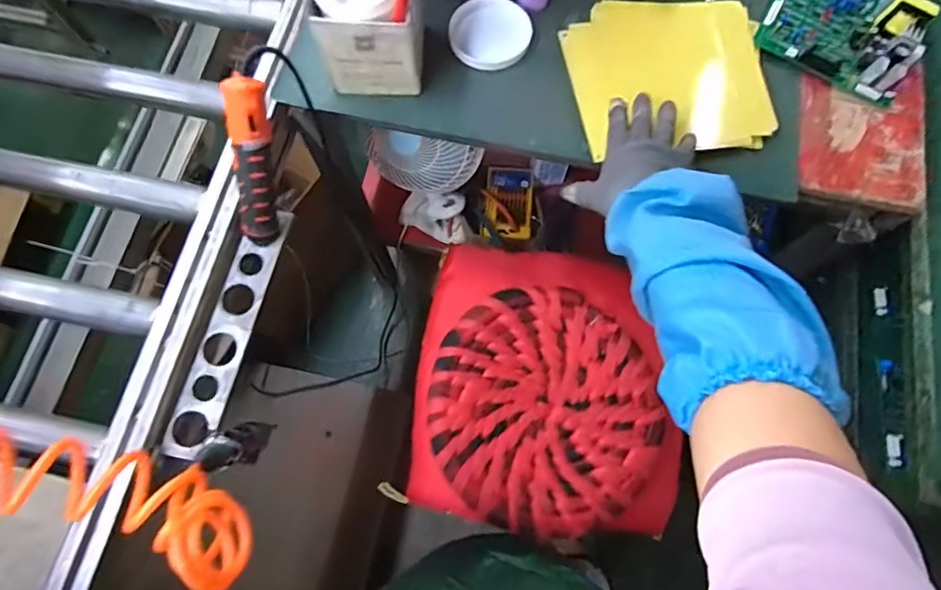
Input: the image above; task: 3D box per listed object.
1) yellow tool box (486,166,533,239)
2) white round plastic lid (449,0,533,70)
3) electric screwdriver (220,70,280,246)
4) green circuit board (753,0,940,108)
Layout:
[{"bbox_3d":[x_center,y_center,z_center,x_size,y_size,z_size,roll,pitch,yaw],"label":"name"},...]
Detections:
[{"bbox_3d":[0.074,-0.179,1.004,0.083,0.021,0.149,2,73,1],"label":"yellow tool box"},{"bbox_3d":[0.025,-0.330,0.663,0.096,0.010,0.109,-7,72,-3],"label":"white round plastic lid"},{"bbox_3d":[-0.242,-0.142,0.588,0.048,0.195,0.038,17,42,4],"label":"electric screwdriver"},{"bbox_3d":[0.459,-0.344,0.647,0.171,0.053,0.172,25,73,7],"label":"green circuit board"}]

